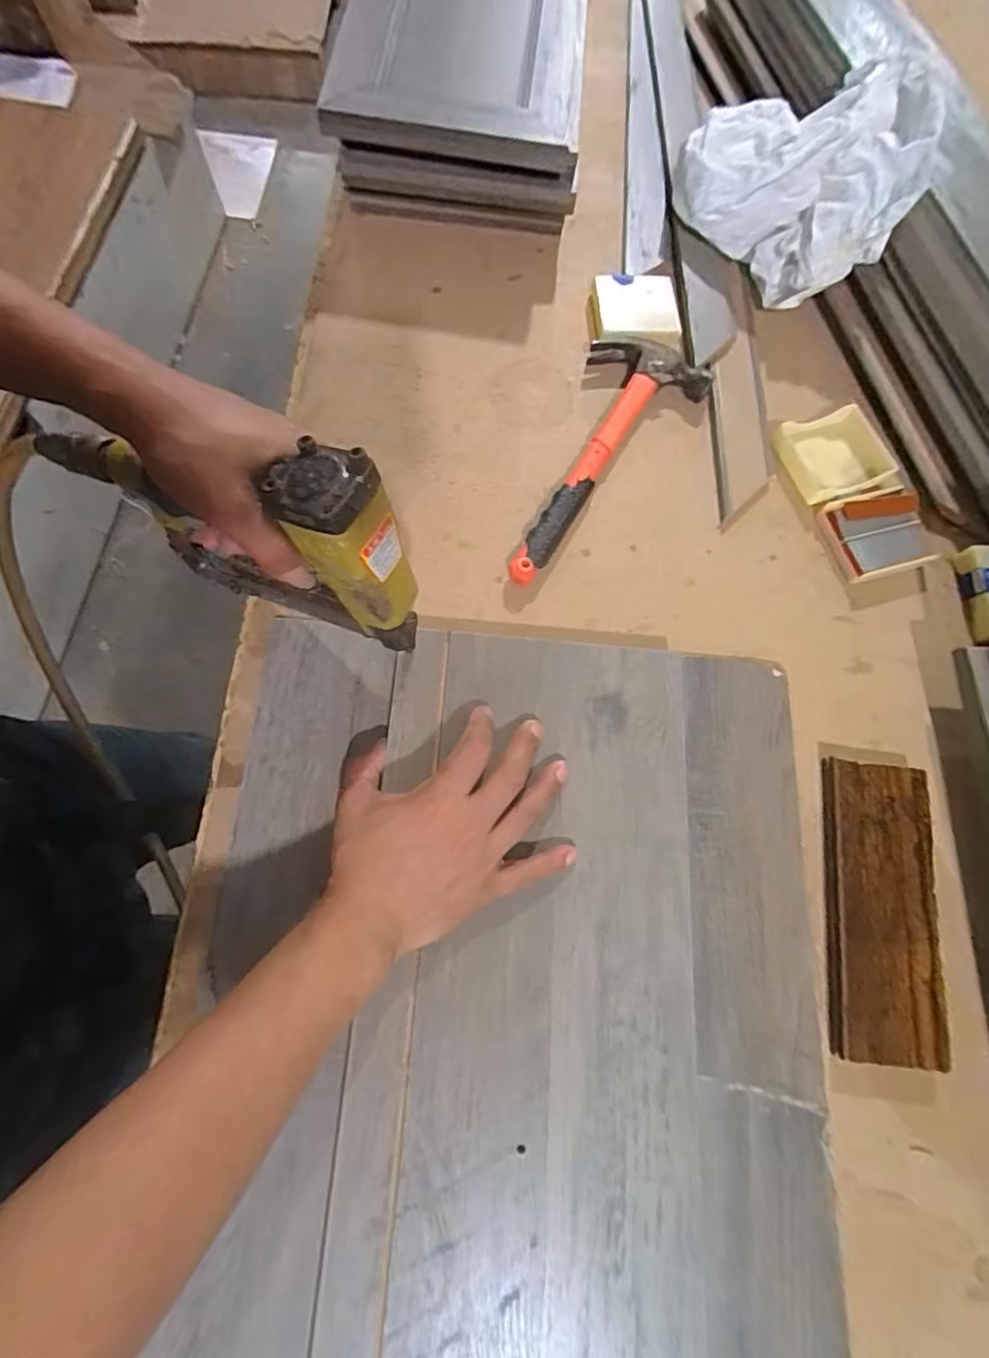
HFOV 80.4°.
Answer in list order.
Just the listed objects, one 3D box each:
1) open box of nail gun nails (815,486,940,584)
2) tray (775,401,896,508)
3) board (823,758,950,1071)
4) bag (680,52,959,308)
[{"bbox_3d":[0.305,-0.116,0.467,0.071,0.016,0.069,-14,74,-8],"label":"open box of nail gun nails"},{"bbox_3d":[0.282,-0.188,0.486,0.076,0.012,0.076,-17,74,-9],"label":"tray"},{"bbox_3d":[0.250,0.145,0.375,0.067,0.012,0.178,8,72,-1],"label":"board"},{"bbox_3d":[0.257,-0.442,0.510,0.182,0.100,0.189,9,72,0],"label":"bag"}]

